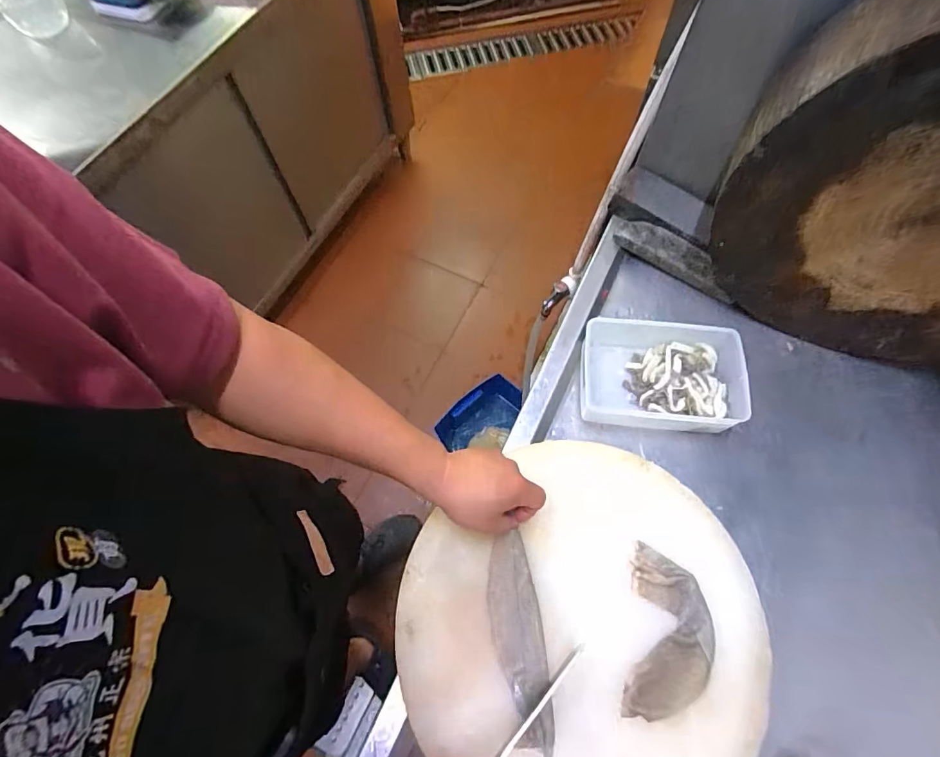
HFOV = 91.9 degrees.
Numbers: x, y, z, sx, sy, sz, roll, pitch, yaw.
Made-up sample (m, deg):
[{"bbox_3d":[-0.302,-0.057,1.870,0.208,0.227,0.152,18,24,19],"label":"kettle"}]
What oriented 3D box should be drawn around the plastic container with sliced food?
[{"bbox_3d":[0.260,0.000,0.617,0.204,0.070,0.139,3,67,3],"label":"plastic container with sliced food"}]

